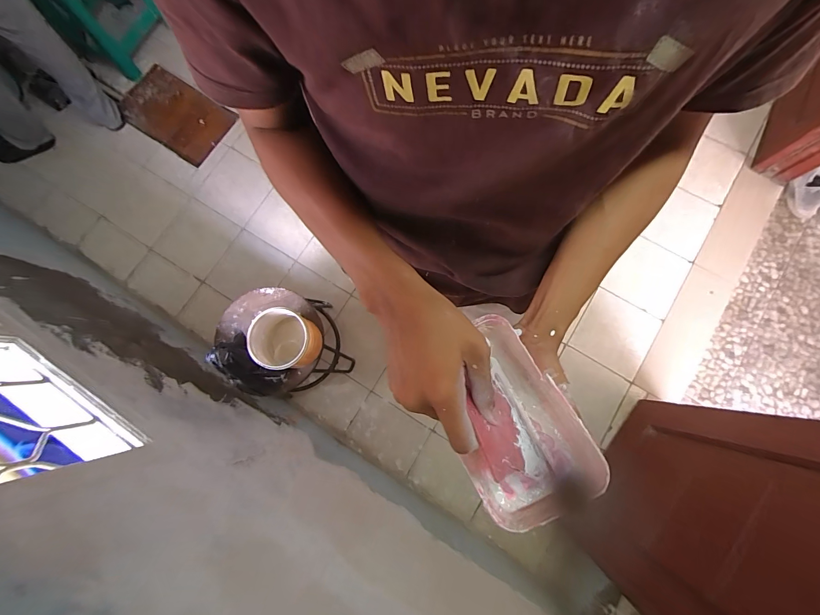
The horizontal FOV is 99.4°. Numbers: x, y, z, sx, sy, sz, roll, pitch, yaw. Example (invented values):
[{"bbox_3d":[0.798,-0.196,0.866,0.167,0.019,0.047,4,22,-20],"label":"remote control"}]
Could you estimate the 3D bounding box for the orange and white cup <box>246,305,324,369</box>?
[{"bbox_3d":[-0.336,0.088,0.951,0.150,0.151,0.149,-1,78,3],"label":"orange and white cup"}]

